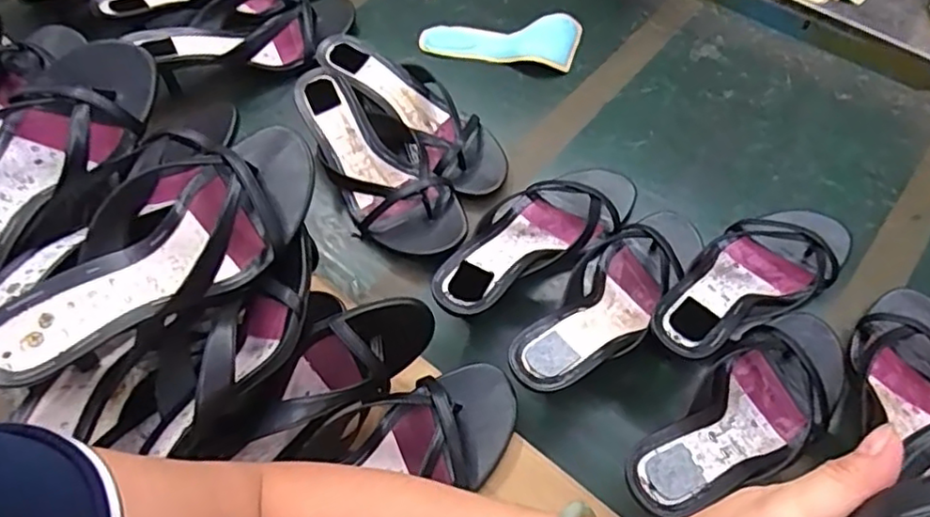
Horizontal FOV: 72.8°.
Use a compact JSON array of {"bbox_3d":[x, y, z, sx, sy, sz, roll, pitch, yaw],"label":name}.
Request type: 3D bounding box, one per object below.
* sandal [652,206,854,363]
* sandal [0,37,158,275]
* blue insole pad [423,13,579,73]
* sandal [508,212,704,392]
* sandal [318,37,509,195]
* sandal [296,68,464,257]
[{"bbox_3d":[0.245,0.014,0.545,0.240,0.051,0.091,-25,58,-30],"label":"sandal"},{"bbox_3d":[-0.317,-0.066,0.451,0.085,0.050,0.231,19,61,12],"label":"sandal"},{"bbox_3d":[0.043,-0.265,0.751,0.180,0.022,0.071,12,59,8],"label":"blue insole pad"},{"bbox_3d":[0.130,0.031,0.535,0.080,0.053,0.246,35,51,22],"label":"sandal"},{"bbox_3d":[-0.047,-0.156,0.653,0.087,0.051,0.240,-40,76,-22],"label":"sandal"},{"bbox_3d":[-0.085,-0.094,0.617,0.094,0.058,0.229,-24,61,-13],"label":"sandal"}]

